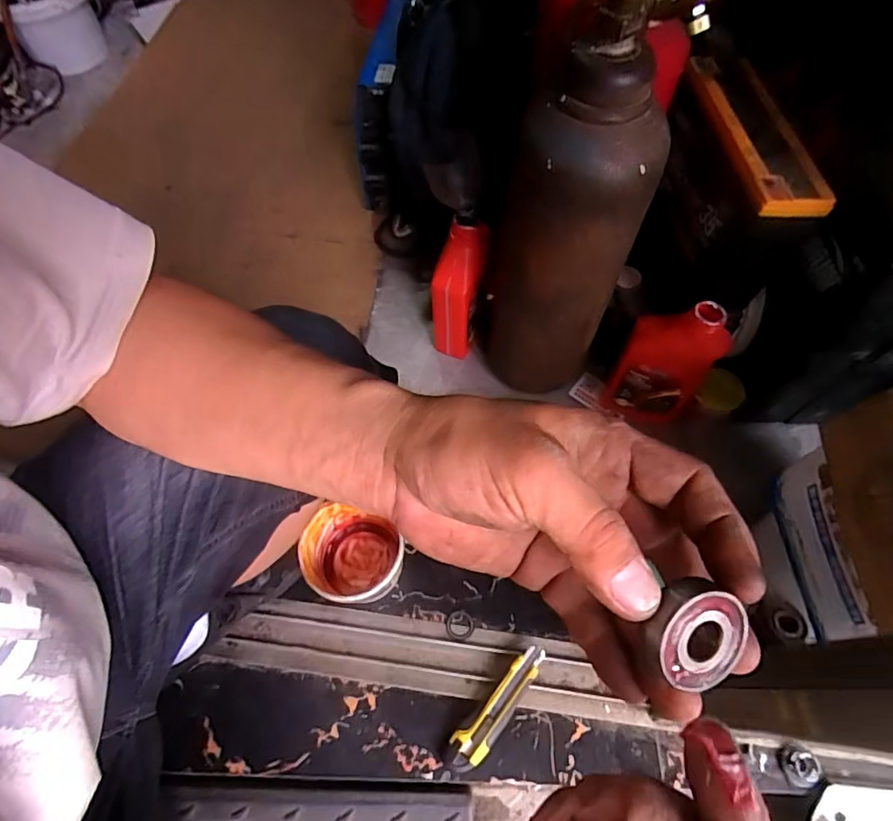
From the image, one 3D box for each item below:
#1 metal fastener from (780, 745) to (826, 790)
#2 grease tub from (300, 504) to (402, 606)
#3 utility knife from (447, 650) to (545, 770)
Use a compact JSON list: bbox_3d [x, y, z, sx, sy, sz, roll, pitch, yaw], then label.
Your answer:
[{"bbox_3d":[0.392,0.392,0.567,0.039,0.013,0.038,0,66,0],"label":"metal fastener"},{"bbox_3d":[-0.115,0.179,0.633,0.108,0.103,0.105,-1,62,1],"label":"grease tub"},{"bbox_3d":[0.056,0.338,0.592,0.039,0.027,0.154,37,71,15],"label":"utility knife"}]

